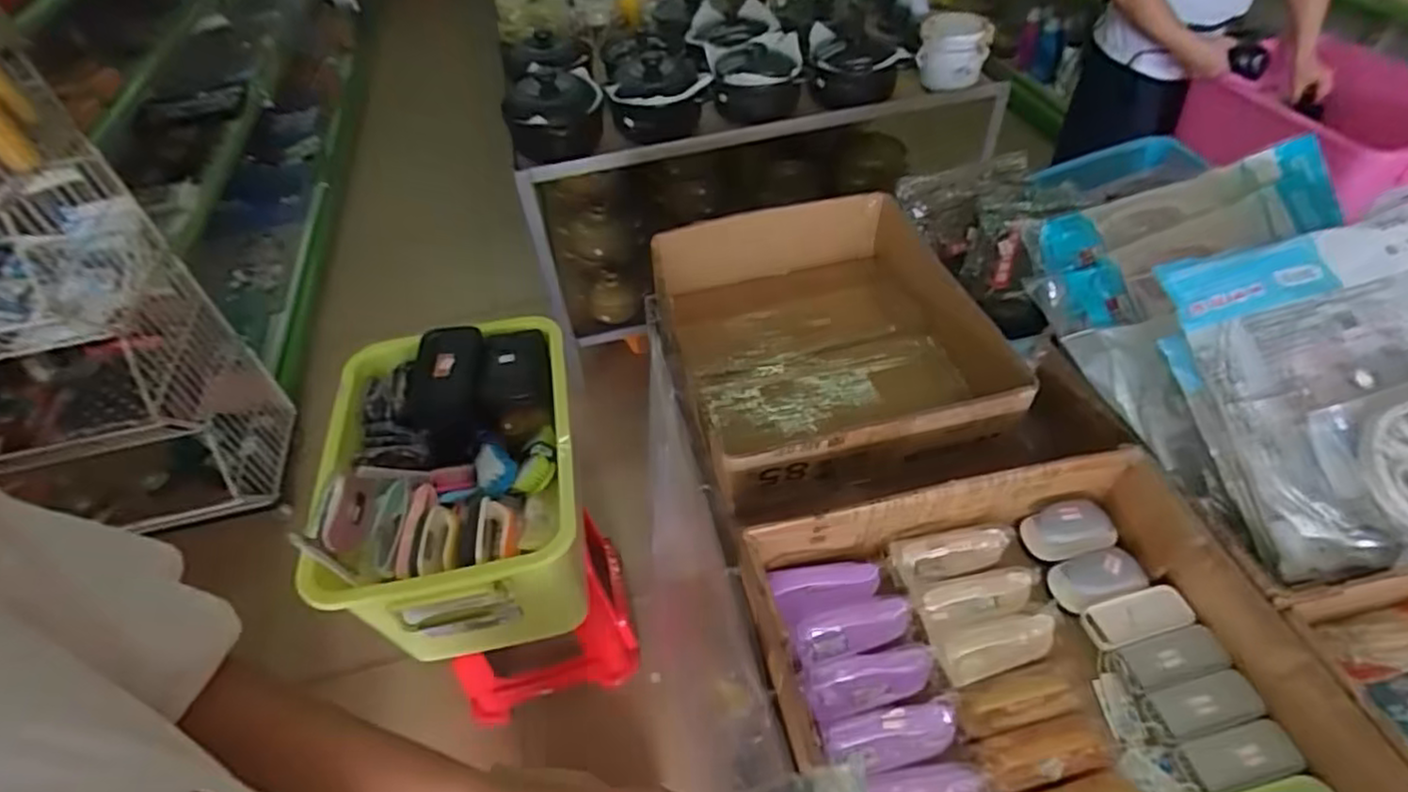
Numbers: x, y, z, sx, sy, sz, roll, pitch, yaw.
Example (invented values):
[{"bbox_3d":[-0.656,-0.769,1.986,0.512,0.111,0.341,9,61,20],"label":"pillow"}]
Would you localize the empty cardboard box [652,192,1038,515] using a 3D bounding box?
[{"bbox_3d":[0.183,-0.091,1.076,0.433,0.184,0.503,-13,48,-6],"label":"empty cardboard box"}]

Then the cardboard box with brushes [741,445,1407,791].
[{"bbox_3d":[0.353,0.350,0.656,0.481,0.143,0.570,-12,48,-6],"label":"cardboard box with brushes"}]

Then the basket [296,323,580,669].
[{"bbox_3d":[-0.394,0.147,1.134,0.354,0.281,0.486,-11,48,-5],"label":"basket"}]

